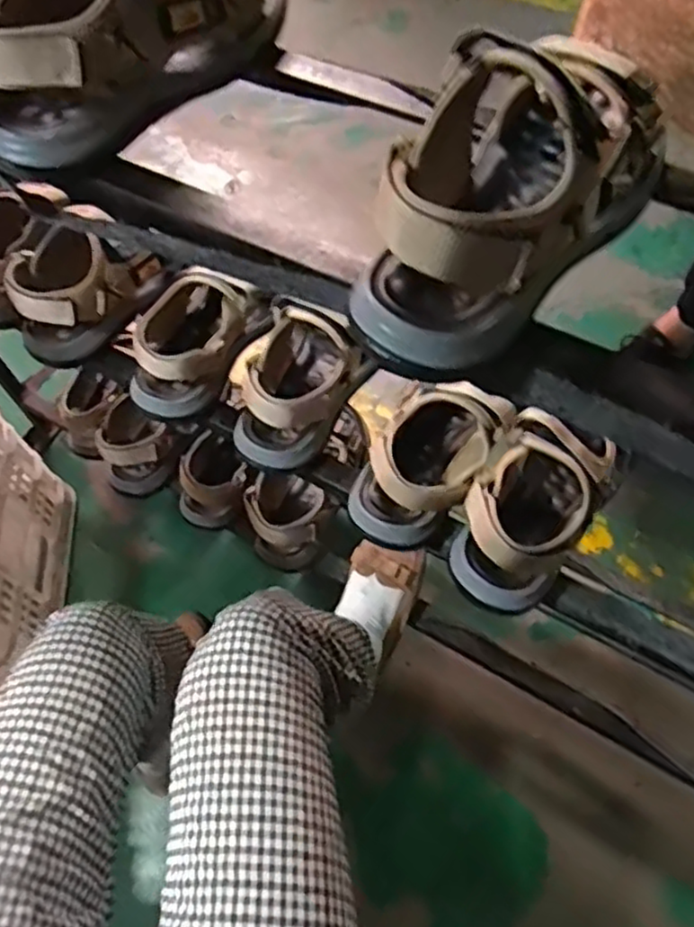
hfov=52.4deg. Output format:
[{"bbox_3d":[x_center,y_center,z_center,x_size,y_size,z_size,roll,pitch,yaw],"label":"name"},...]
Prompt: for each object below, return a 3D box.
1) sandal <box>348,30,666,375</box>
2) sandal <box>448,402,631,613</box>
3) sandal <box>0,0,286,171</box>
[{"bbox_3d":[0.092,-0.154,0.388,0.105,0.086,0.211,30,67,19],"label":"sandal"},{"bbox_3d":[0.161,0.039,0.624,0.096,0.083,0.194,33,68,20],"label":"sandal"},{"bbox_3d":[-0.161,-0.318,0.495,0.112,0.094,0.256,36,69,21],"label":"sandal"}]

